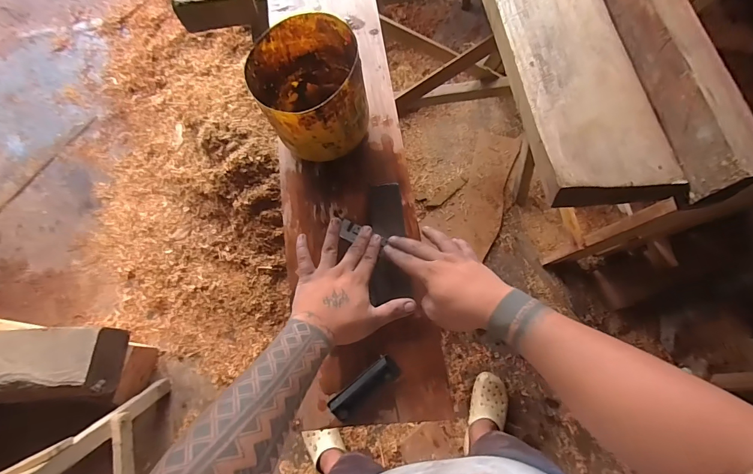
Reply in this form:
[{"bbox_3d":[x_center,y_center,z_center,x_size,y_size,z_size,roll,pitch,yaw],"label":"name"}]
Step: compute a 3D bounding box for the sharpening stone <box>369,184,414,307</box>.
[{"bbox_3d":[0.020,0.006,0.588,0.059,0.022,0.191,-3,72,0],"label":"sharpening stone"}]

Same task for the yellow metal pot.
[{"bbox_3d":[-0.104,-0.226,0.591,0.164,0.147,0.177,-1,69,1],"label":"yellow metal pot"}]

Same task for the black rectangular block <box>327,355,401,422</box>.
[{"bbox_3d":[-0.016,0.210,0.512,0.107,0.028,0.034,-39,73,-12],"label":"black rectangular block"}]

